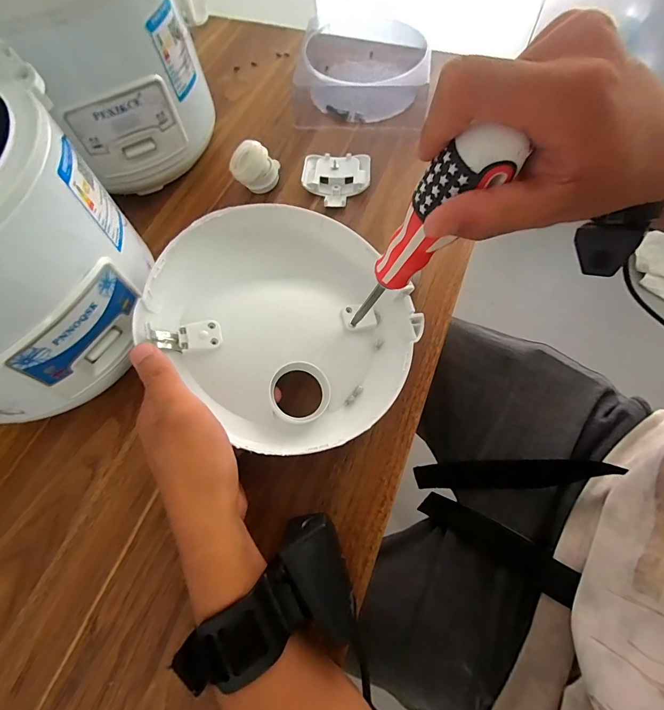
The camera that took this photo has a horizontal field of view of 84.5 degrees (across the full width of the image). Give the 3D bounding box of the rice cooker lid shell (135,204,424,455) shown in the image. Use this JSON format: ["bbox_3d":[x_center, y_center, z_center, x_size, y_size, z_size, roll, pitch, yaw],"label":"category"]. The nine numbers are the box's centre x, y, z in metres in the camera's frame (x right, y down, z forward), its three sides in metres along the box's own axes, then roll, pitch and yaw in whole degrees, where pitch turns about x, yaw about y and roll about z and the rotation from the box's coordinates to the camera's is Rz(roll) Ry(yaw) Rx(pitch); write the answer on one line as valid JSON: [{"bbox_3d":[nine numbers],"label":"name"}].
[{"bbox_3d":[-0.032,-0.029,0.301,0.183,0.034,0.198,4,74,-13],"label":"rice cooker lid shell"}]

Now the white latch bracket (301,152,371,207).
[{"bbox_3d":[0.005,-0.199,0.415,0.074,0.015,0.077,3,65,4],"label":"white latch bracket"}]

